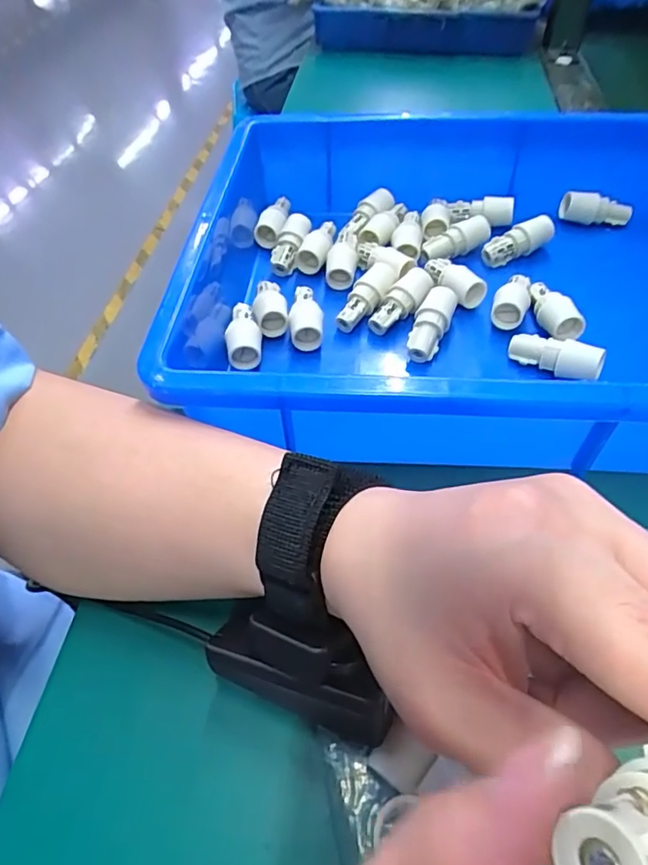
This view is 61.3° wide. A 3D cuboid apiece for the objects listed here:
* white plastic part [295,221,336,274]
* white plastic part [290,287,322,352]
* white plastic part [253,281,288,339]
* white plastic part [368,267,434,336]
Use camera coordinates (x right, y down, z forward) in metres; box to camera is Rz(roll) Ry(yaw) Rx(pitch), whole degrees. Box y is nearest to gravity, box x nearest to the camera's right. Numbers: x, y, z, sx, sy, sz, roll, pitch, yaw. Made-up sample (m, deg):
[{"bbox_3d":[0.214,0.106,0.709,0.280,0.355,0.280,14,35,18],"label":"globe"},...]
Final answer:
[{"bbox_3d":[-0.006,-0.139,0.410,0.023,0.023,0.039,7,52,6],"label":"white plastic part"},{"bbox_3d":[-0.012,-0.076,0.356,0.020,0.016,0.048,-5,64,-3],"label":"white plastic part"},{"bbox_3d":[-0.037,-0.087,0.369,0.021,0.020,0.039,-8,51,-6],"label":"white plastic part"},{"bbox_3d":[0.050,-0.086,0.364,0.051,0.016,0.019,-48,62,-3],"label":"white plastic part"}]

